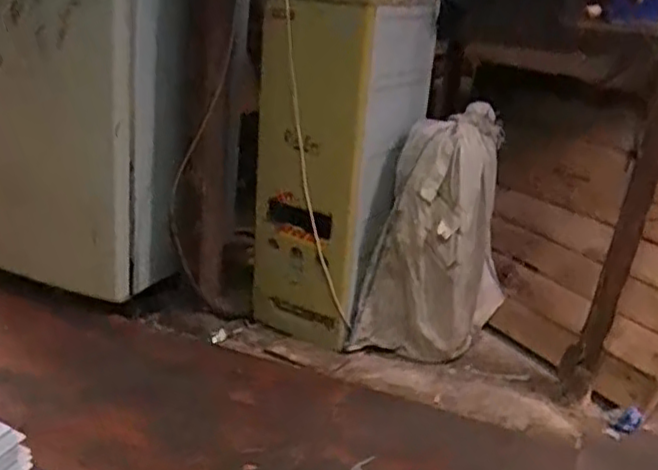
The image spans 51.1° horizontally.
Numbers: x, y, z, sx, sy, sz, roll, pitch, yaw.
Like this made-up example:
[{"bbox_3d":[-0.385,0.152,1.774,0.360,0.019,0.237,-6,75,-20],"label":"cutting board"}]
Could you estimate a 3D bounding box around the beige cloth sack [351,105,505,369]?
[{"bbox_3d":[0.279,0.003,1.637,0.204,0.570,0.357,24,28,34],"label":"beige cloth sack"}]

